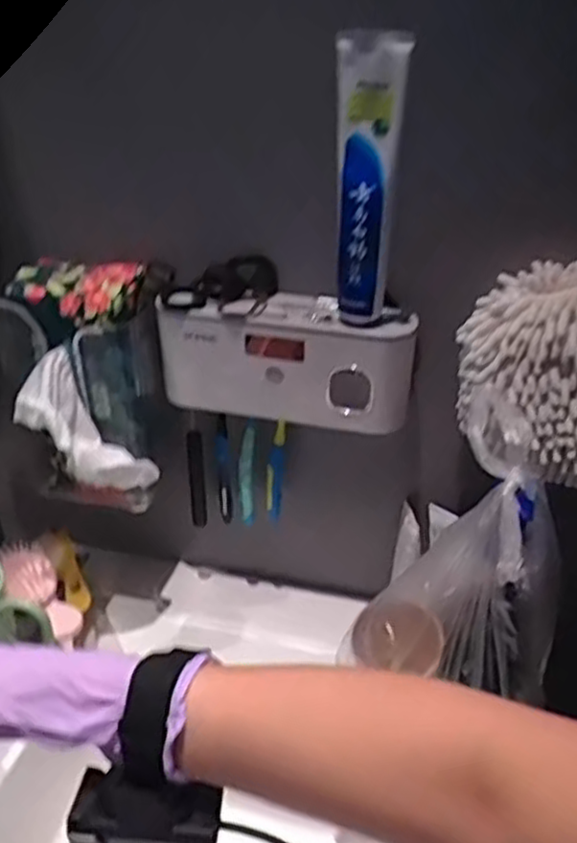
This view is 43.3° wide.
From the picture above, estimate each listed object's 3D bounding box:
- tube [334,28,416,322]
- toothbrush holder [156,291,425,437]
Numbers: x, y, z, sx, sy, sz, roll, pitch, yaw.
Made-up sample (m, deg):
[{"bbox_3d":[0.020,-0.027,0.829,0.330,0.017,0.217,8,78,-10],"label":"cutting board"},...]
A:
[{"bbox_3d":[0.054,-0.166,0.512,0.044,0.191,0.026,3,30,5],"label":"tube"},{"bbox_3d":[-0.002,-0.053,0.615,0.208,0.100,0.050,9,31,15],"label":"toothbrush holder"}]

